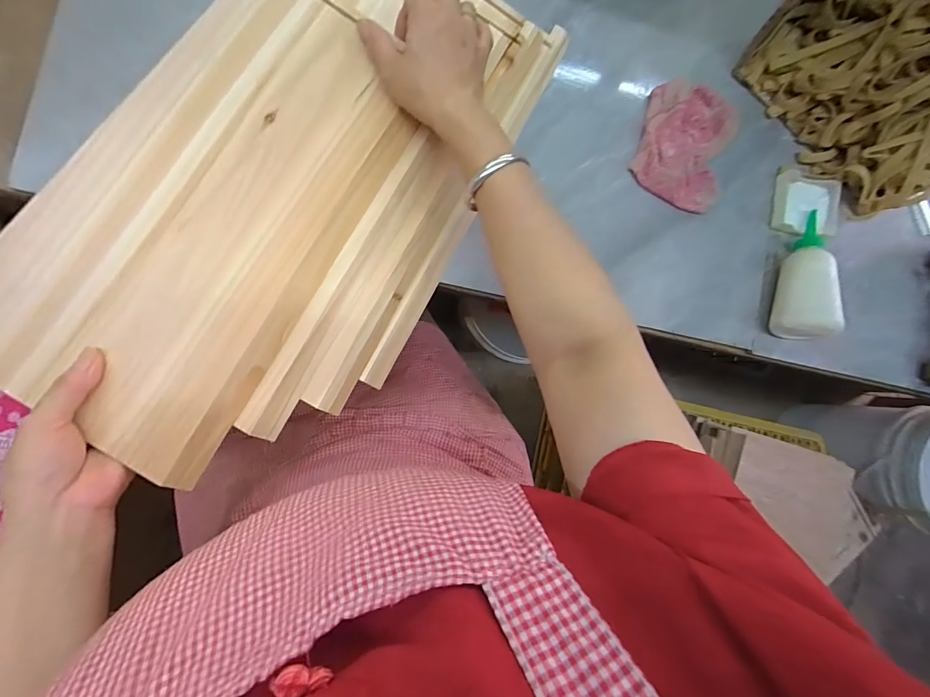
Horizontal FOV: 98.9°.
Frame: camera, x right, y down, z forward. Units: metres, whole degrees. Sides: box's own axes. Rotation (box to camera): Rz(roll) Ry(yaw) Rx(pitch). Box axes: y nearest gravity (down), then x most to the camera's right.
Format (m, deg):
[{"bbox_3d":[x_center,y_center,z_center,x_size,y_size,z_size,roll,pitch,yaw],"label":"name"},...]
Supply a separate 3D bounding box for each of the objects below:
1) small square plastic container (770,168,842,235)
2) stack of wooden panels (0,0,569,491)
[{"bbox_3d":[0.425,-0.176,0.492,0.084,0.013,0.078,16,86,-8],"label":"small square plastic container"},{"bbox_3d":[-0.144,-0.159,0.376,0.295,0.059,0.554,35,84,-6],"label":"stack of wooden panels"}]

